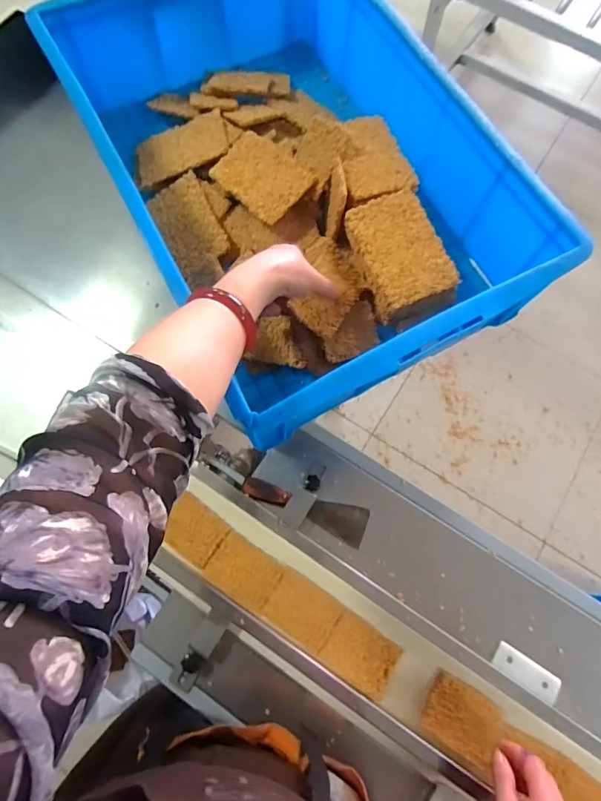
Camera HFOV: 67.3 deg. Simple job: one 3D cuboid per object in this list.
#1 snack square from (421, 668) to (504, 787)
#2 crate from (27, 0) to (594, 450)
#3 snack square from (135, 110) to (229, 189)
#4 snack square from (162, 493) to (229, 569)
[{"bbox_3d":[0.196,0.388,0.547,0.091,0.011,0.075,31,74,8],"label":"snack square"},{"bbox_3d":[-0.019,-0.310,0.600,0.411,0.155,0.619,-27,75,-10],"label":"crate"},{"bbox_3d":[-0.175,-0.368,0.657,0.140,0.007,0.100,-17,68,6],"label":"snack square"},{"bbox_3d":[-0.143,0.175,0.609,0.079,0.004,0.068,34,75,9],"label":"snack square"}]

